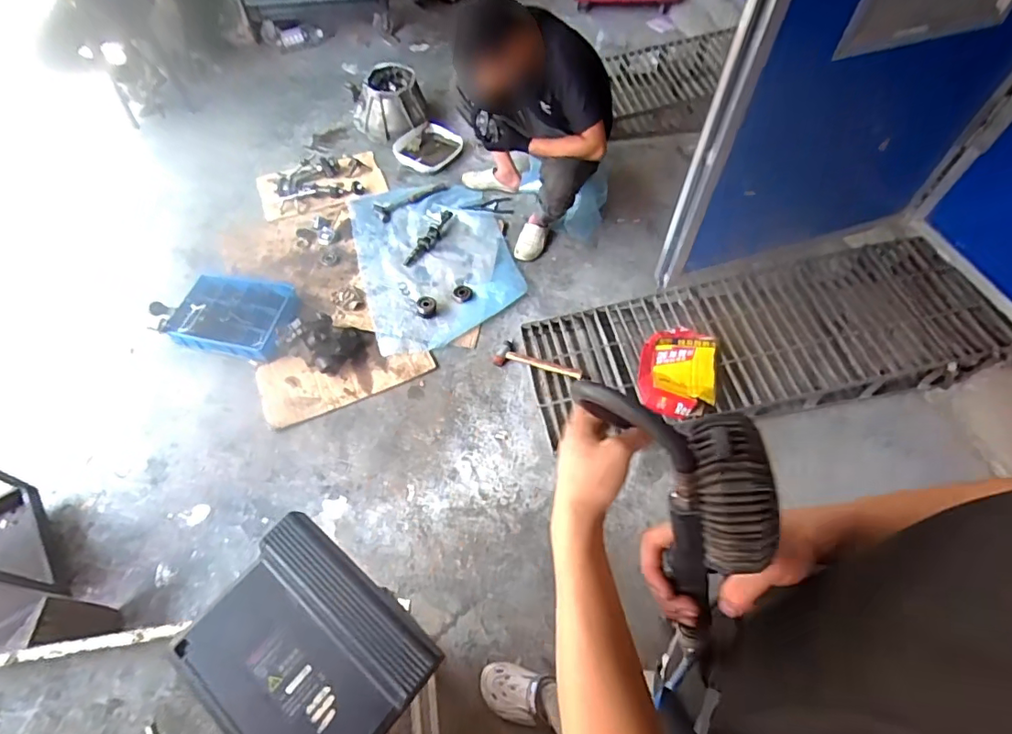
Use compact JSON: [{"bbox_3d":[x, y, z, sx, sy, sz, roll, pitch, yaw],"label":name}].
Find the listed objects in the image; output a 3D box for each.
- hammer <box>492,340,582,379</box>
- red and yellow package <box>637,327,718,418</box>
[{"bbox_3d":[0.098,-0.019,1.590,0.273,0.028,0.082,13,68,21],"label":"hammer"},{"bbox_3d":[0.496,0.004,1.507,0.211,0.086,0.250,15,58,8],"label":"red and yellow package"}]

